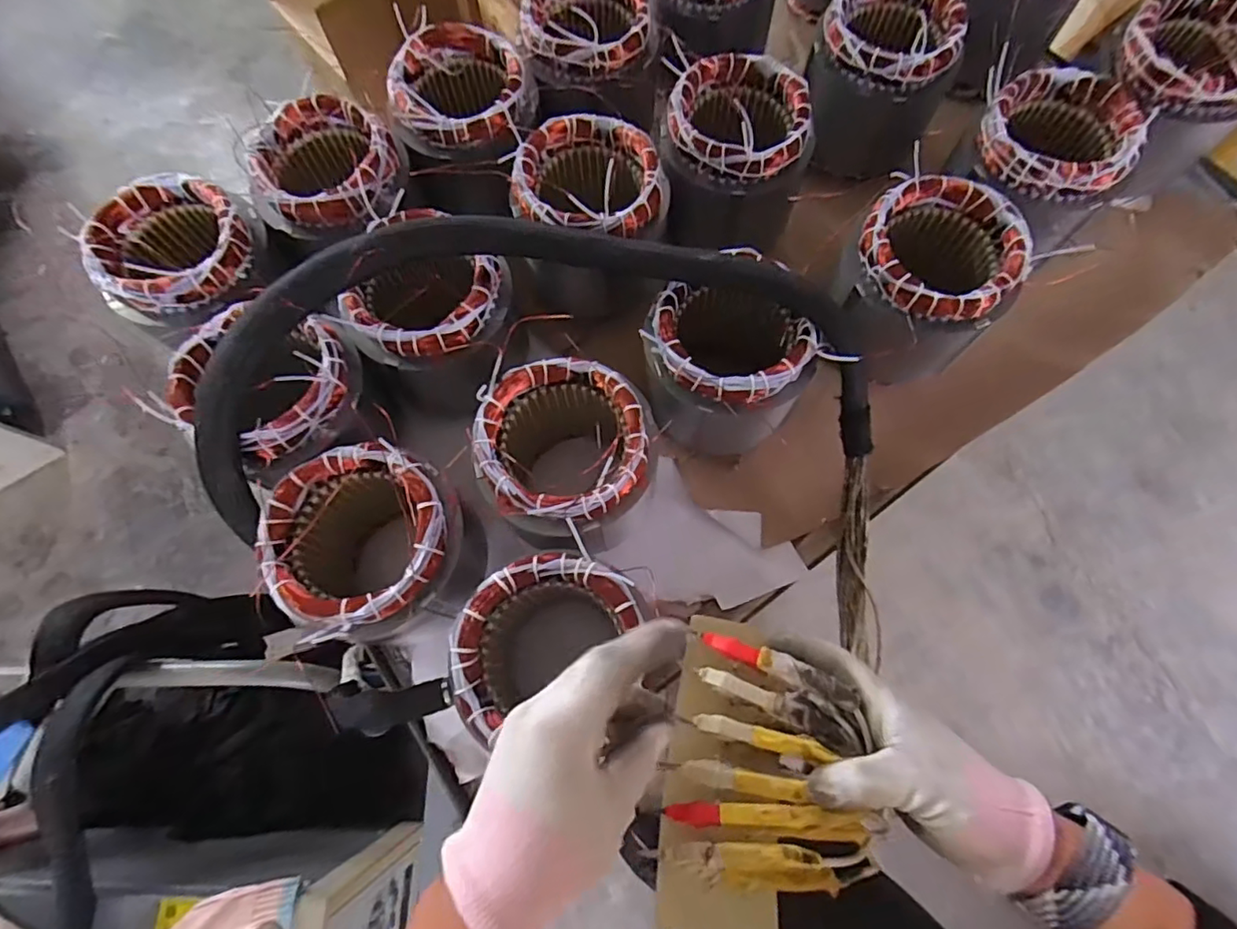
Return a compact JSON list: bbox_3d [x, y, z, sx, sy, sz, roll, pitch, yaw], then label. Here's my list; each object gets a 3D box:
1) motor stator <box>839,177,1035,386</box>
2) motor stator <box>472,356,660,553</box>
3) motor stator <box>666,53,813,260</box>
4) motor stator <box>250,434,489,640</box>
[{"bbox_3d":[0.292,-0.184,0.574,0.148,0.125,0.154,1,73,-2],"label":"motor stator"},{"bbox_3d":[-0.046,-0.003,0.536,0.145,0.164,0.132,1,73,-2],"label":"motor stator"},{"bbox_3d":[0.122,-0.332,0.626,0.151,0.136,0.146,1,73,-2],"label":"motor stator"},{"bbox_3d":[-0.208,0.076,0.515,0.154,0.168,0.145,1,73,-2],"label":"motor stator"}]

